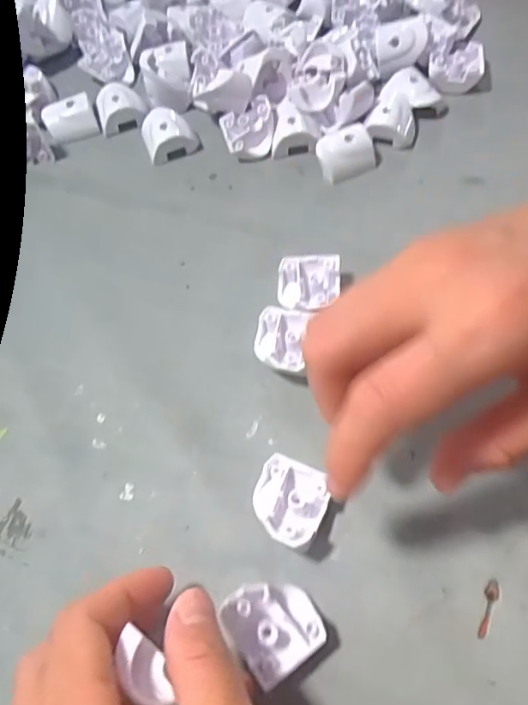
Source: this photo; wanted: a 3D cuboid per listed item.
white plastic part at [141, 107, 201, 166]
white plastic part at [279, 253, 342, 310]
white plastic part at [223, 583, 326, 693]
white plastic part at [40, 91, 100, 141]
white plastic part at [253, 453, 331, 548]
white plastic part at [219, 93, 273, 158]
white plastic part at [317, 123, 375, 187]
[{"bbox_3d":[-0.058,-0.135,0.326,0.031,0.015,0.030,-17,64,-5],"label":"white plastic part"},{"bbox_3d":[0.022,-0.032,0.269,0.030,0.019,0.030,1,64,3],"label":"white plastic part"},{"bbox_3d":[0.004,0.102,0.201,0.031,0.016,0.032,-32,67,-12],"label":"white plastic part"},{"bbox_3d":[-0.123,-0.148,0.337,0.031,0.015,0.023,-18,64,-6],"label":"white plastic part"},{"bbox_3d":[0.010,0.062,0.221,0.030,0.017,0.032,21,67,12],"label":"white plastic part"},{"bbox_3d":[-0.009,-0.134,0.319,0.029,0.020,0.030,-1,64,2],"label":"white plastic part"},{"bbox_3d":[0.046,-0.116,0.308,0.032,0.018,0.031,-21,65,-7],"label":"white plastic part"}]

